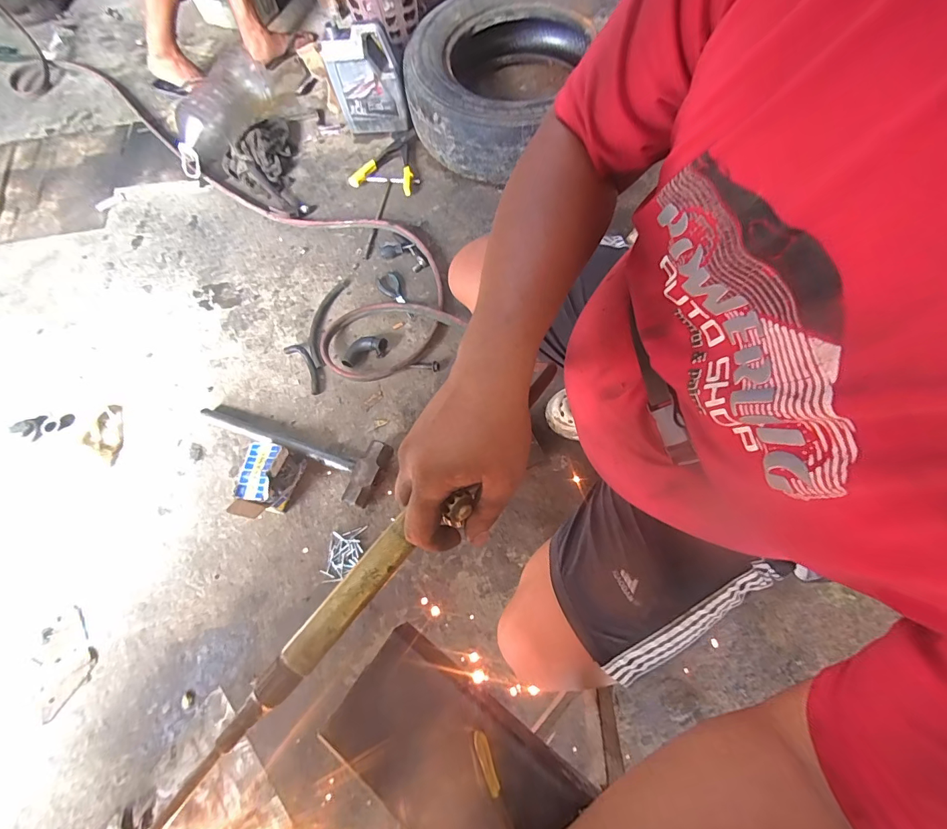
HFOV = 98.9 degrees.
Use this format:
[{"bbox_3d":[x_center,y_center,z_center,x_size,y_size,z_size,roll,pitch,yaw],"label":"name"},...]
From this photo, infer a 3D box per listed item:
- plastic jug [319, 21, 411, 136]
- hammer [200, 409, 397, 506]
[{"bbox_3d":[-0.319,-1.002,1.228,0.211,0.253,0.086,-14,72,-2],"label":"plastic jug"},{"bbox_3d":[-0.428,0.049,0.957,0.483,0.070,0.148,24,74,9],"label":"hammer"}]

